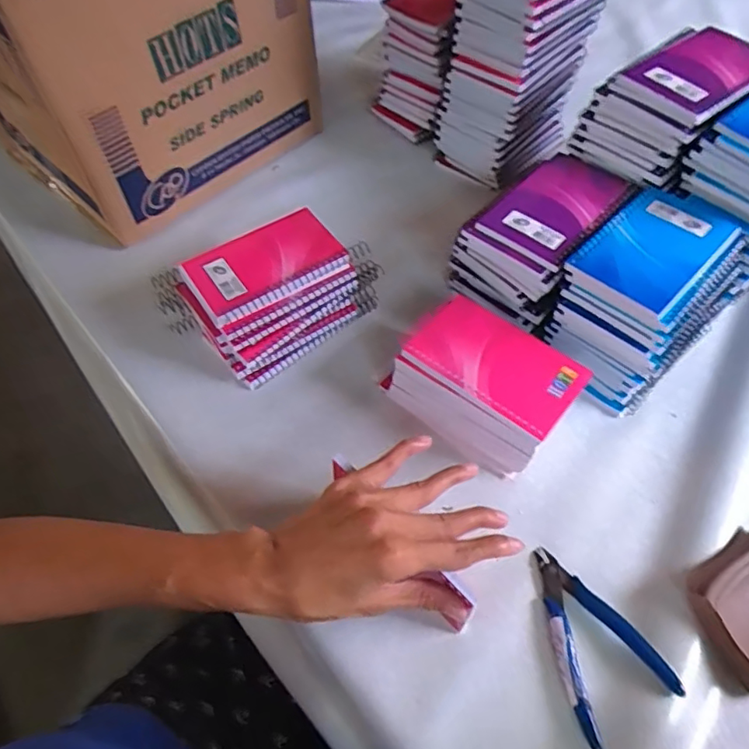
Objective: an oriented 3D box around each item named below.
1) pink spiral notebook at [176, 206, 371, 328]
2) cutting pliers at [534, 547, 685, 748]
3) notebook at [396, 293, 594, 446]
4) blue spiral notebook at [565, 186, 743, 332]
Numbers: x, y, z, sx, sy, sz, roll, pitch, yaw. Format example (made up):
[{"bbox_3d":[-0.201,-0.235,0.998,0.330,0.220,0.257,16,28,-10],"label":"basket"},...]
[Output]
[{"bbox_3d":[-0.092,-0.100,0.507,0.144,0.018,0.082,-29,60,-18],"label":"pink spiral notebook"},{"bbox_3d":[0.142,0.177,0.388,0.072,0.008,0.116,-23,58,-15],"label":"cutting pliers"},{"bbox_3d":[0.097,-0.010,0.454,0.132,0.009,0.082,33,62,21],"label":"notebook"},{"bbox_3d":[0.231,-0.104,0.454,0.087,0.009,0.143,39,64,24],"label":"blue spiral notebook"}]

